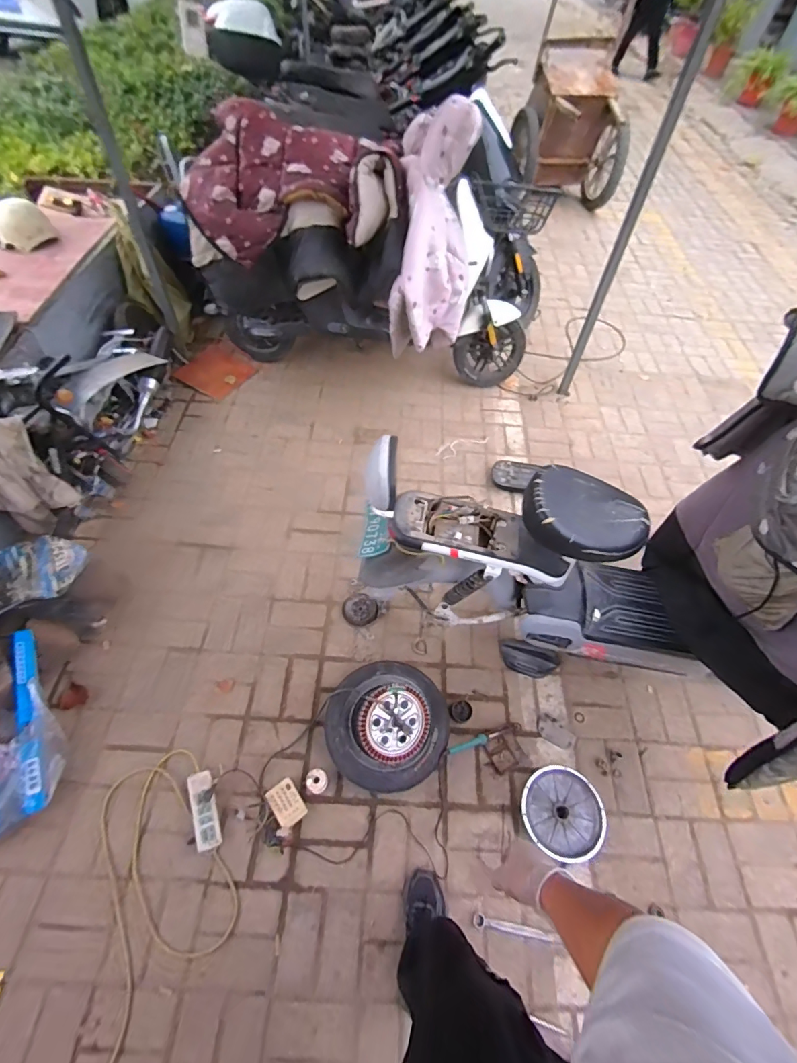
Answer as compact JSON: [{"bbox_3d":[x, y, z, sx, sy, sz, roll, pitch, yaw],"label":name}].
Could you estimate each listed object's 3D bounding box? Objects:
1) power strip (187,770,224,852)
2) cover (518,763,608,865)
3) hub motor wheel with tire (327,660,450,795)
[{"bbox_3d":[-0.505,0.726,1.202,0.060,0.028,0.180,-14,58,-14],"label":"power strip"},{"bbox_3d":[0.435,0.742,1.220,0.210,0.047,0.208,33,59,17],"label":"cover"},{"bbox_3d":[-0.031,0.533,1.282,0.326,0.152,0.319,2,55,-3],"label":"hub motor wheel with tire"}]

